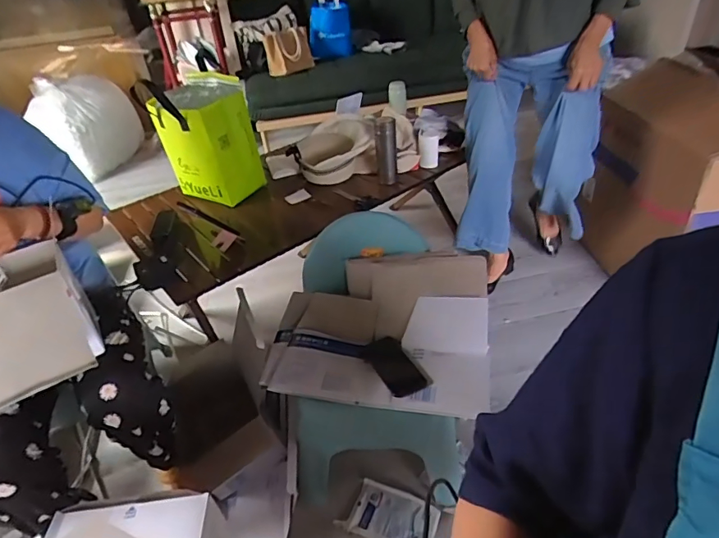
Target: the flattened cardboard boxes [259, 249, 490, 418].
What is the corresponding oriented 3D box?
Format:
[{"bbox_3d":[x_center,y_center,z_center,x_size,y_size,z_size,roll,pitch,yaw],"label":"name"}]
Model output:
[{"bbox_3d":[0.037,0.129,1.019,0.480,0.159,0.320,1,37,9],"label":"flattened cardboard boxes"}]

